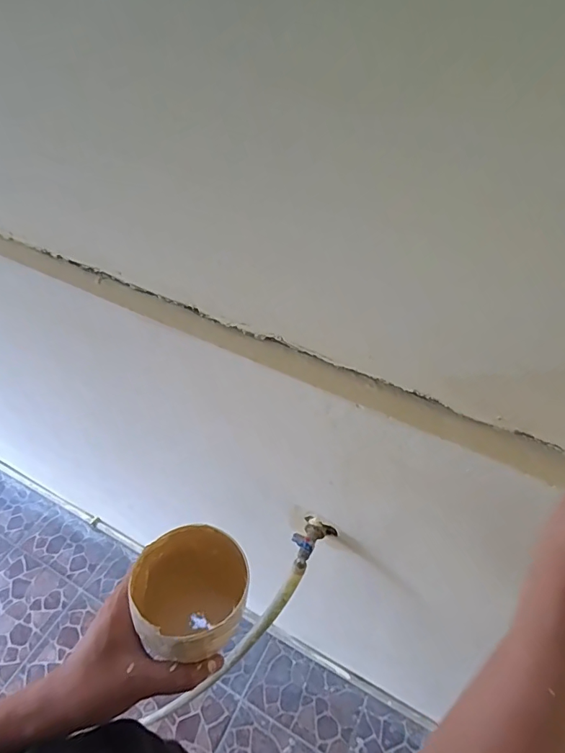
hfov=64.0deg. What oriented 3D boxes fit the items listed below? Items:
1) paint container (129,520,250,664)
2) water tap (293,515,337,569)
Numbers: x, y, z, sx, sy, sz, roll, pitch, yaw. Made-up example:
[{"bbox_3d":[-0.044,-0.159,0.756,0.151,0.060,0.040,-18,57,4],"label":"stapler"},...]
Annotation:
[{"bbox_3d":[-0.072,0.182,0.373,0.083,0.120,0.093,-20,51,-17],"label":"paint container"},{"bbox_3d":[0.040,0.248,0.695,0.053,0.037,0.083,37,58,28],"label":"water tap"}]

